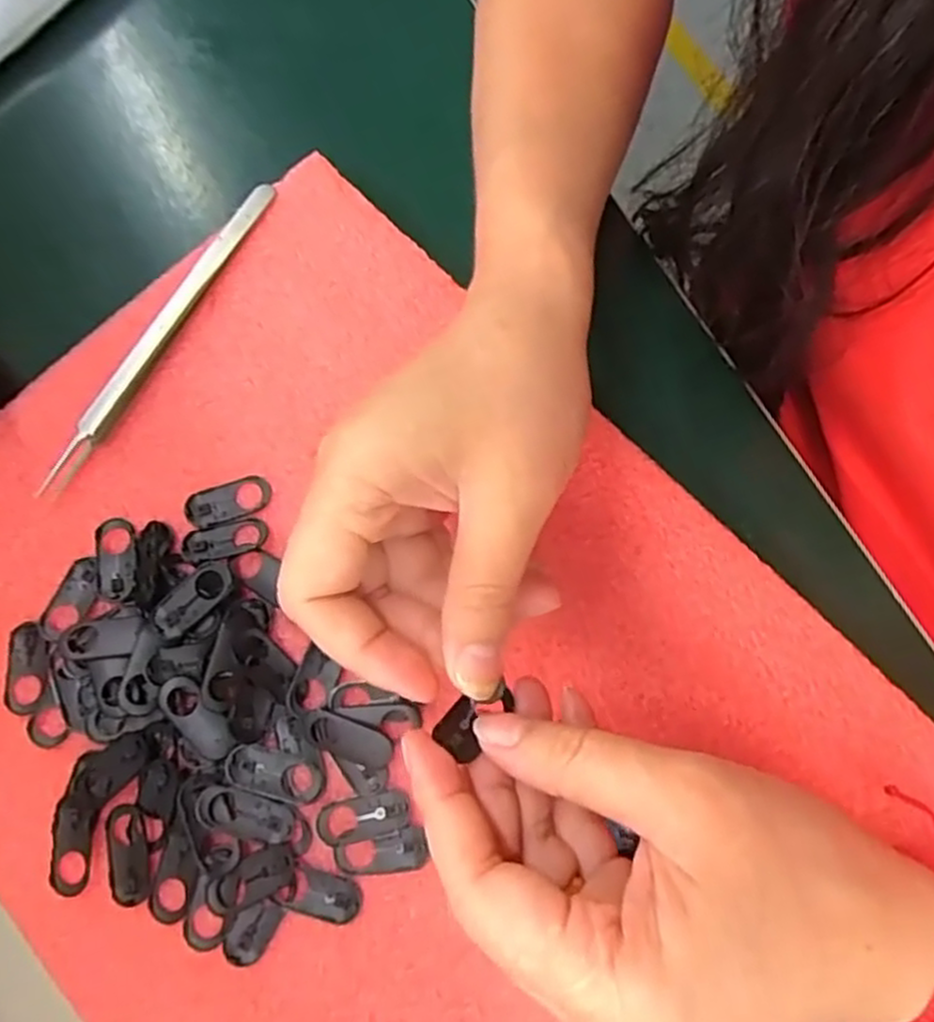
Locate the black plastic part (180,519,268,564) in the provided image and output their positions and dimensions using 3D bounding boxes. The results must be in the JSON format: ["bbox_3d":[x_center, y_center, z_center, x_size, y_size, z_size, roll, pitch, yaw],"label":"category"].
[{"bbox_3d":[-0.089,0.011,0.275,0.031,0.004,0.013,-12,76,2],"label":"black plastic part"}]

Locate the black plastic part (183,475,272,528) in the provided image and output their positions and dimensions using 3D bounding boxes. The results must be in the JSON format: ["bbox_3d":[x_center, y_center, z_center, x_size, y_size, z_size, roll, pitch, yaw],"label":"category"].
[{"bbox_3d":[-0.089,-0.004,0.280,0.032,0.004,0.014,-19,75,0],"label":"black plastic part"}]

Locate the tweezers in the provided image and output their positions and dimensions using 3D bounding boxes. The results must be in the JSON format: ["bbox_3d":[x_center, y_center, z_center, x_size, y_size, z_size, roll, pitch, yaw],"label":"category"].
[{"bbox_3d":[-0.119,-0.070,0.296,0.012,0.011,0.148,29,80,11],"label":"tweezers"}]

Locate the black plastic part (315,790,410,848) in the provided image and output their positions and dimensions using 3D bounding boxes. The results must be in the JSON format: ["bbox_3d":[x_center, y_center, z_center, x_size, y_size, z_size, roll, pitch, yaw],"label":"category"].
[{"bbox_3d":[-0.035,0.101,0.250,0.030,0.004,0.014,-15,75,1],"label":"black plastic part"}]

